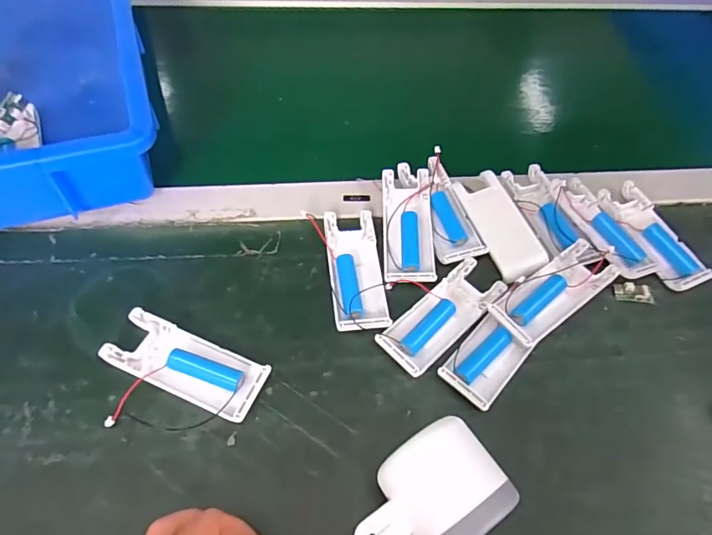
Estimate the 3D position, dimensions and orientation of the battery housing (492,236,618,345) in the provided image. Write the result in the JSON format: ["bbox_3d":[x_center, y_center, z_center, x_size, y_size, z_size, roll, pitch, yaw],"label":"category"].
[{"bbox_3d":[0.145,0.019,0.347,0.101,0.021,0.042,-30,64,-21],"label":"battery housing"}]

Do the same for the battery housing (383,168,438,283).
[{"bbox_3d":[0.043,-0.035,0.377,0.039,0.015,0.102,2,57,-3],"label":"battery housing"}]

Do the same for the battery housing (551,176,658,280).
[{"bbox_3d":[0.204,-0.036,0.391,0.042,0.017,0.103,-19,61,-16],"label":"battery housing"}]

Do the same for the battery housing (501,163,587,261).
[{"bbox_3d":[0.159,-0.049,0.401,0.043,0.018,0.094,-12,59,-12],"label":"battery housing"}]

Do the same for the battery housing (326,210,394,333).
[{"bbox_3d":[0.000,0.000,0.356,0.040,0.014,0.102,-4,58,-7],"label":"battery housing"}]

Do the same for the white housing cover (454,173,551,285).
[{"bbox_3d":[0.119,-0.037,0.386,0.040,0.007,0.101,-24,62,4],"label":"white housing cover"}]

